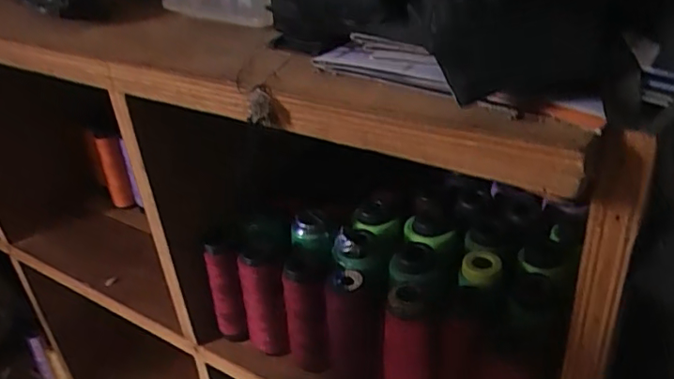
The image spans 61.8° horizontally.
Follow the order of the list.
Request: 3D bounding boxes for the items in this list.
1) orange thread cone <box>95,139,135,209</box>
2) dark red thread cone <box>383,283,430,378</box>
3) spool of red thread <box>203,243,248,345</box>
[{"bbox_3d":[-0.285,-0.021,0.723,0.028,0.099,0.025,-18,34,-19],"label":"orange thread cone"},{"bbox_3d":[0.053,0.128,0.441,0.033,0.114,0.035,-4,32,2],"label":"dark red thread cone"},{"bbox_3d":[-0.099,0.099,0.513,0.028,0.108,0.030,-4,32,2],"label":"spool of red thread"}]

